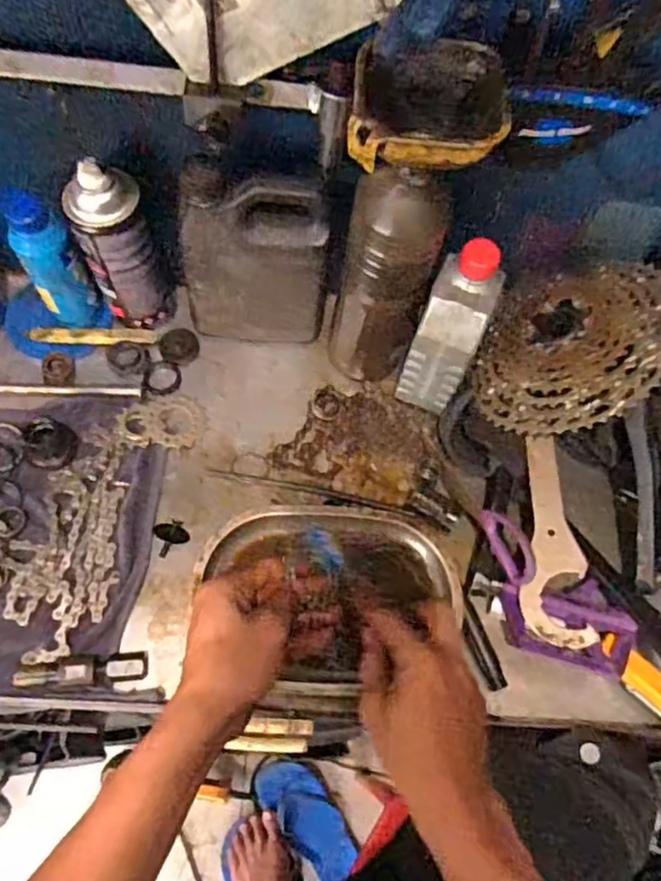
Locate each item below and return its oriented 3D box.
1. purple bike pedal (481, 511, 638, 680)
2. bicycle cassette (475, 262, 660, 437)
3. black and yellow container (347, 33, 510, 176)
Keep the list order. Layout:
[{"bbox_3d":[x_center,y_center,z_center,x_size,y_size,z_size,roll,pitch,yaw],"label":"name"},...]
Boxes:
[{"bbox_3d":[0.182,0.136,0.567,0.148,0.058,0.088,26,65,9],"label":"purple bike pedal"},{"bbox_3d":[0.227,-0.088,0.619,0.169,0.042,0.182,-19,54,27],"label":"bicycle cassette"},{"bbox_3d":[0.064,-0.209,0.432,0.100,0.042,0.097,7,63,0],"label":"black and yellow container"}]

